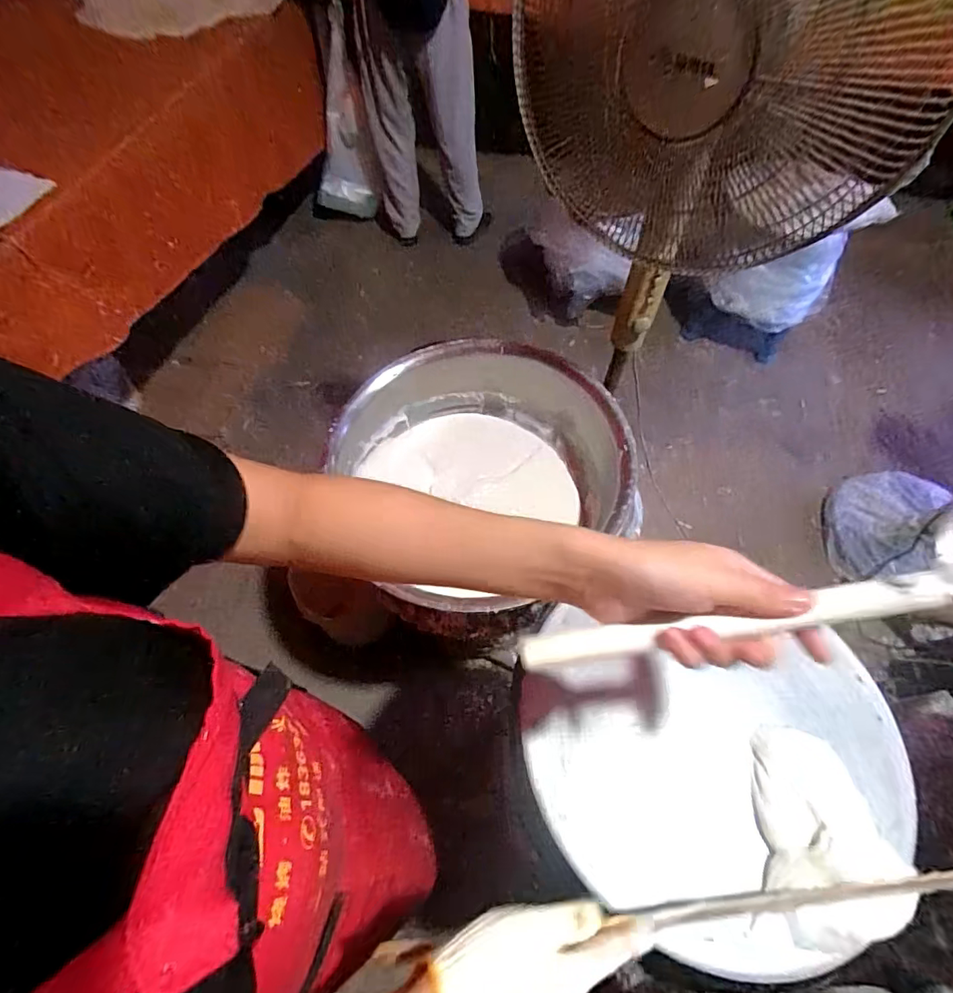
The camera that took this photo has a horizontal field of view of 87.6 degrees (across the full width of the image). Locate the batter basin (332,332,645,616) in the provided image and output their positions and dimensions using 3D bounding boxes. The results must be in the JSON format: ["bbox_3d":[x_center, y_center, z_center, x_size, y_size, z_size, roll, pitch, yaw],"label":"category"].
[{"bbox_3d":[-0.015,-0.060,0.893,0.458,0.169,0.485,1,58,-1],"label":"batter basin"}]

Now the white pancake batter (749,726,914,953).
[{"bbox_3d":[0.316,0.304,0.446,0.120,0.032,0.162,10,59,5],"label":"white pancake batter"}]

